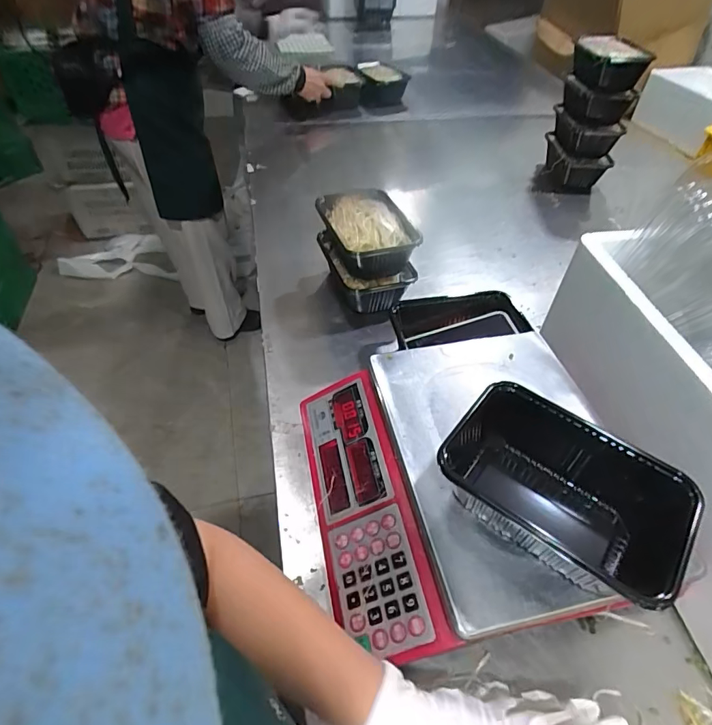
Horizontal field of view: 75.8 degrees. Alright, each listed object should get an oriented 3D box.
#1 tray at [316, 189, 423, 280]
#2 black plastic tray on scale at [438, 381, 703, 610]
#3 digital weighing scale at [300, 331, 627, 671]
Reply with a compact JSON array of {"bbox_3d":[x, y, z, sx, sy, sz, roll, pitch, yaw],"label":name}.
[{"bbox_3d":[0.014,-0.199,0.716,0.116,0.072,0.178,-12,49,-12],"label":"tray"},{"bbox_3d":[0.172,0.107,0.388,0.207,0.068,0.105,30,53,23],"label":"black plastic tray on scale"},{"bbox_3d":[0.105,0.123,0.477,0.285,0.108,0.291,-8,48,-9],"label":"digital weighing scale"}]

